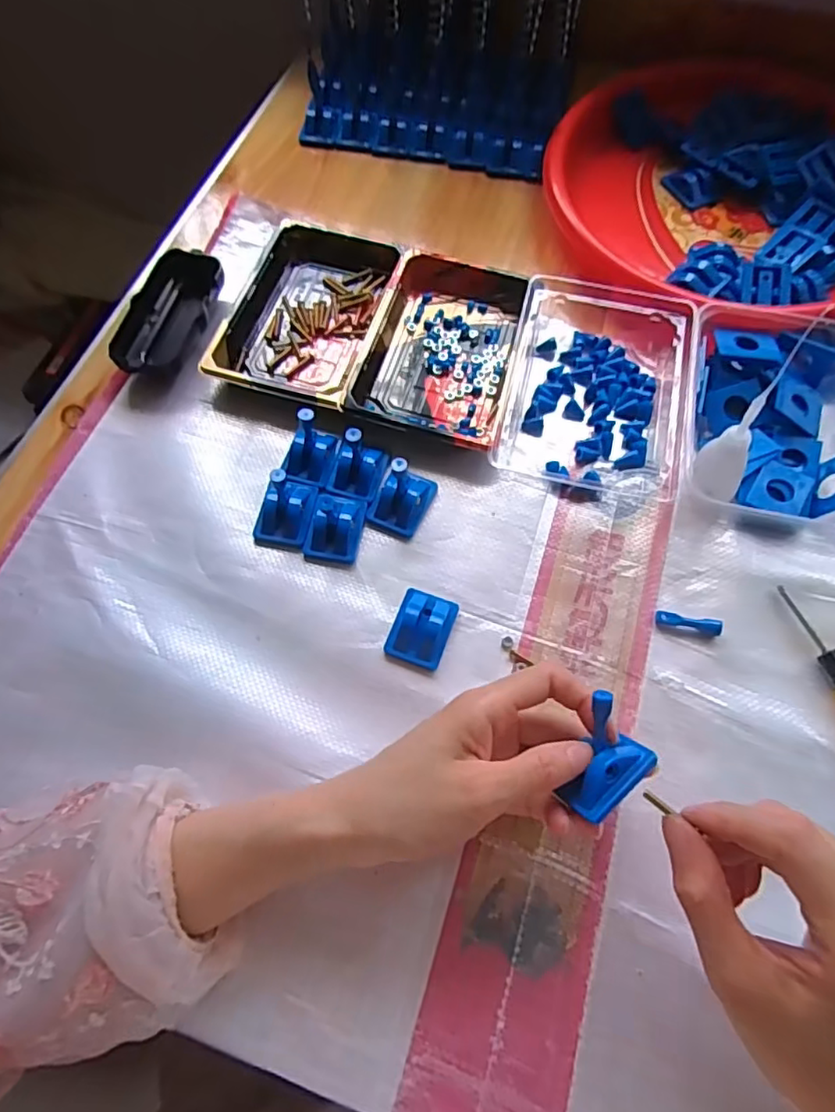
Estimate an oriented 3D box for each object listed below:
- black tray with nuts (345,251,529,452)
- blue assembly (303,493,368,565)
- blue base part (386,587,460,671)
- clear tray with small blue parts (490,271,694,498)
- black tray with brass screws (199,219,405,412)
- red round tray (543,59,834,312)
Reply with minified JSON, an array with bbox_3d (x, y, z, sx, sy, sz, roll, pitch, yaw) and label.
[{"bbox_3d":[0.020,-0.157,0.441,0.099,0.023,0.171,13,67,6],"label":"black tray with nuts"},{"bbox_3d":[-0.053,-0.020,0.388,0.033,0.017,0.044,10,67,5],"label":"blue assembly"},{"bbox_3d":[0.003,0.042,0.361,0.034,0.015,0.044,18,67,8],"label":"blue base part"},{"bbox_3d":[0.127,-0.126,0.423,0.122,0.031,0.164,12,67,6],"label":"clear tray with small blue parts"},{"bbox_3d":[-0.080,-0.185,0.453,0.109,0.022,0.167,15,67,7],"label":"black tray with brass screws"},{"bbox_3d":[0.255,-0.320,0.503,0.290,0.036,0.336,5,66,2],"label":"red round tray"}]

